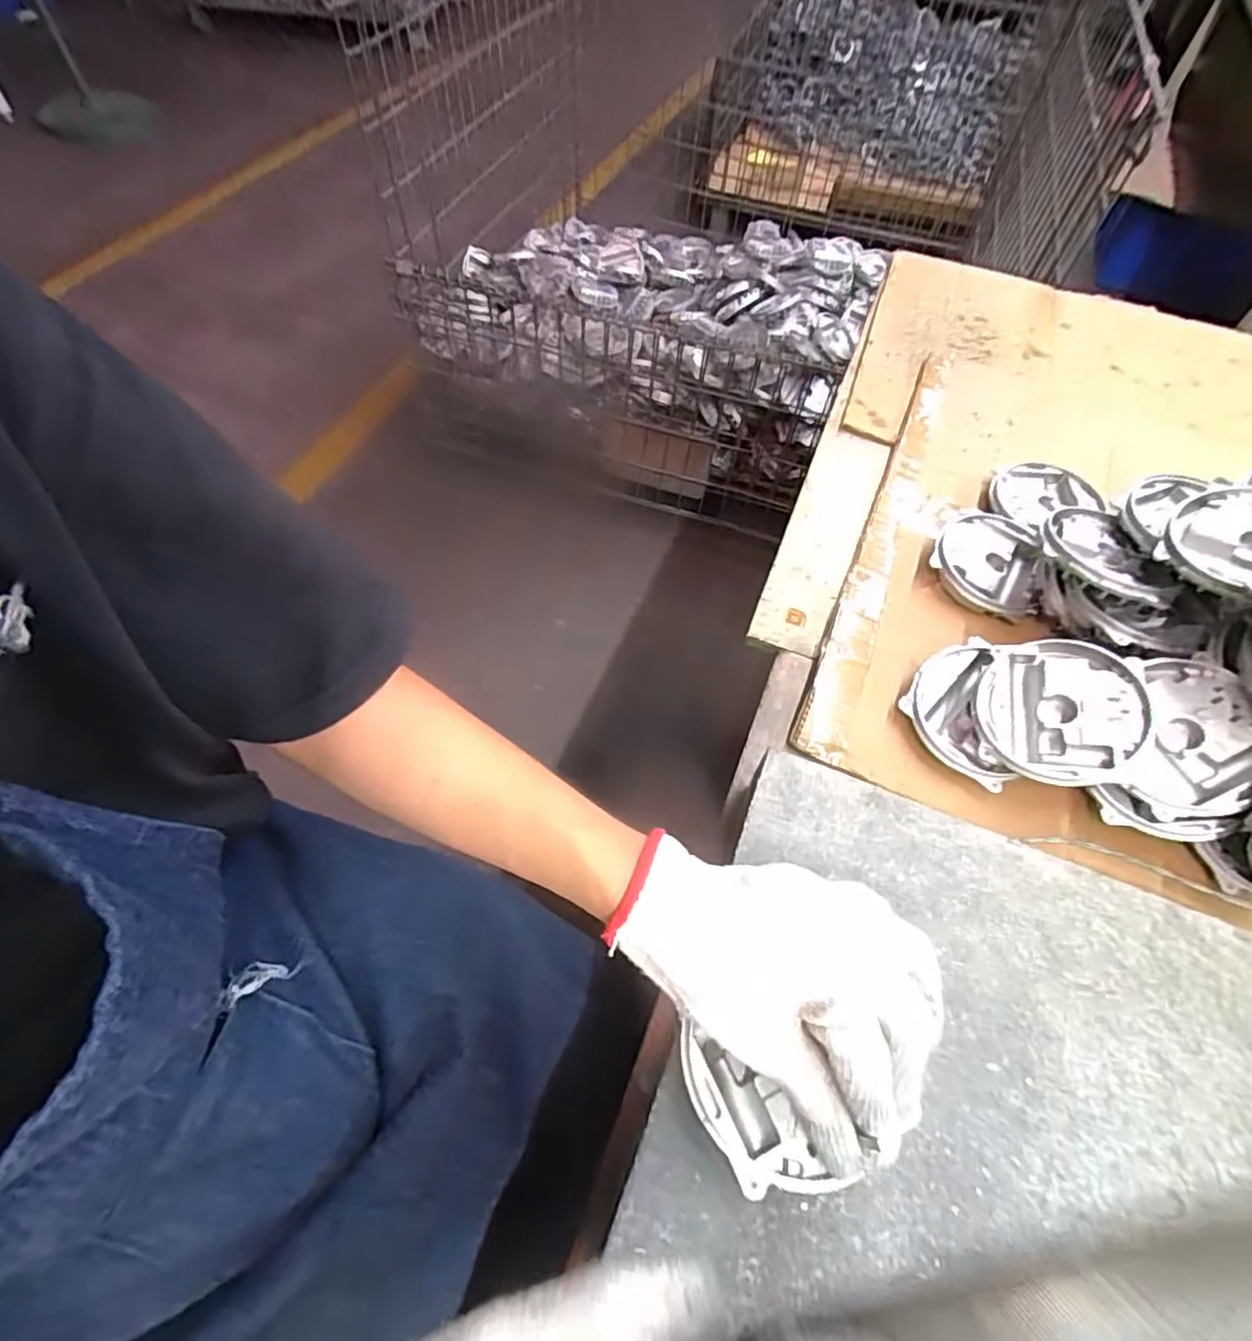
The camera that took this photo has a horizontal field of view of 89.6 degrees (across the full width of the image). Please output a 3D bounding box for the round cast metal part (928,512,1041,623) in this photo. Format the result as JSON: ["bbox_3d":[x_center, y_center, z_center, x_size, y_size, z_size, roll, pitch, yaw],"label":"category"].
[{"bbox_3d":[0.337,-0.100,0.590,0.094,0.023,0.107,26,60,13],"label":"round cast metal part"}]

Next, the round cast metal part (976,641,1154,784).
[{"bbox_3d":[0.317,0.031,0.462,0.105,0.022,0.105,-10,64,21],"label":"round cast metal part"}]

